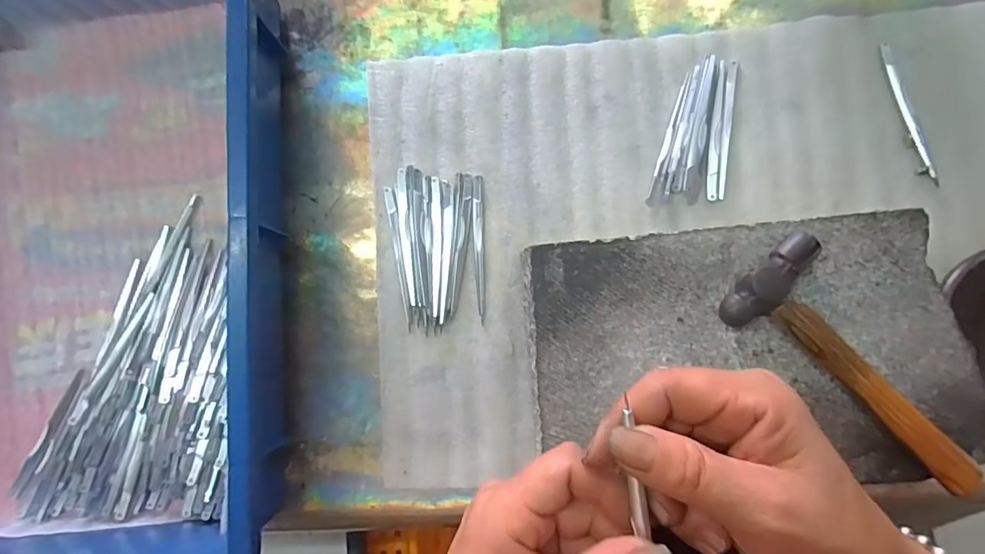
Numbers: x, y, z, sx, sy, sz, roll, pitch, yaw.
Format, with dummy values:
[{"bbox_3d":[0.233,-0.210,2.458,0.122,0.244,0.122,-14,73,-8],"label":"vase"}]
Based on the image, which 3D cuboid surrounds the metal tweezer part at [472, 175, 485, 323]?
[{"bbox_3d":[-0.011,-0.022,0.345,0.008,0.004,0.106,-1,82,5],"label":"metal tweezer part"}]

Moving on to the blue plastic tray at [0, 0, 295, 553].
[{"bbox_3d":[-0.293,-0.019,0.329,0.296,0.075,0.419,-3,82,4],"label":"blue plastic tray"}]

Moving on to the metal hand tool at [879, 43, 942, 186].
[{"bbox_3d":[0.290,-0.114,0.328,0.010,0.004,0.104,-11,82,3],"label":"metal hand tool"}]

